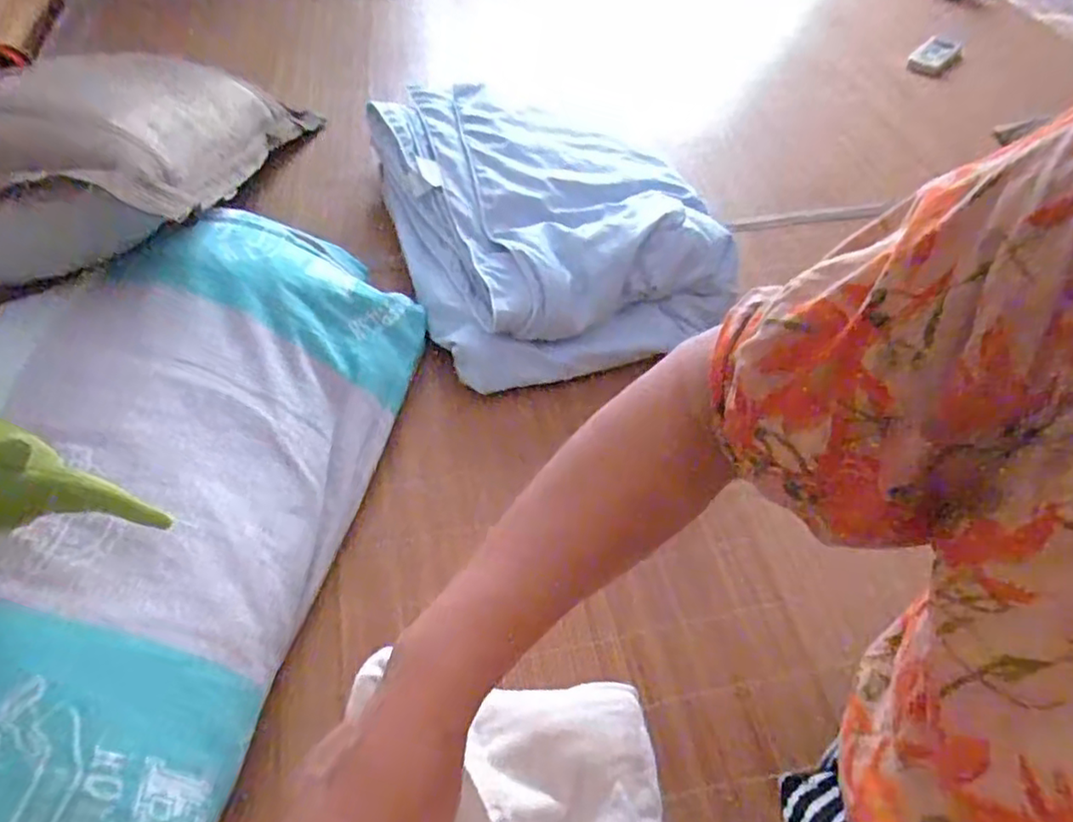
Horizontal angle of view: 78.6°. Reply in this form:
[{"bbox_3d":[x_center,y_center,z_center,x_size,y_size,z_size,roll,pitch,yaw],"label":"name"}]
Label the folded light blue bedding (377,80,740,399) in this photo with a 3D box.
[{"bbox_3d":[-0.007,-0.257,0.821,0.340,0.114,0.467,-19,55,-16],"label":"folded light blue bedding"}]

